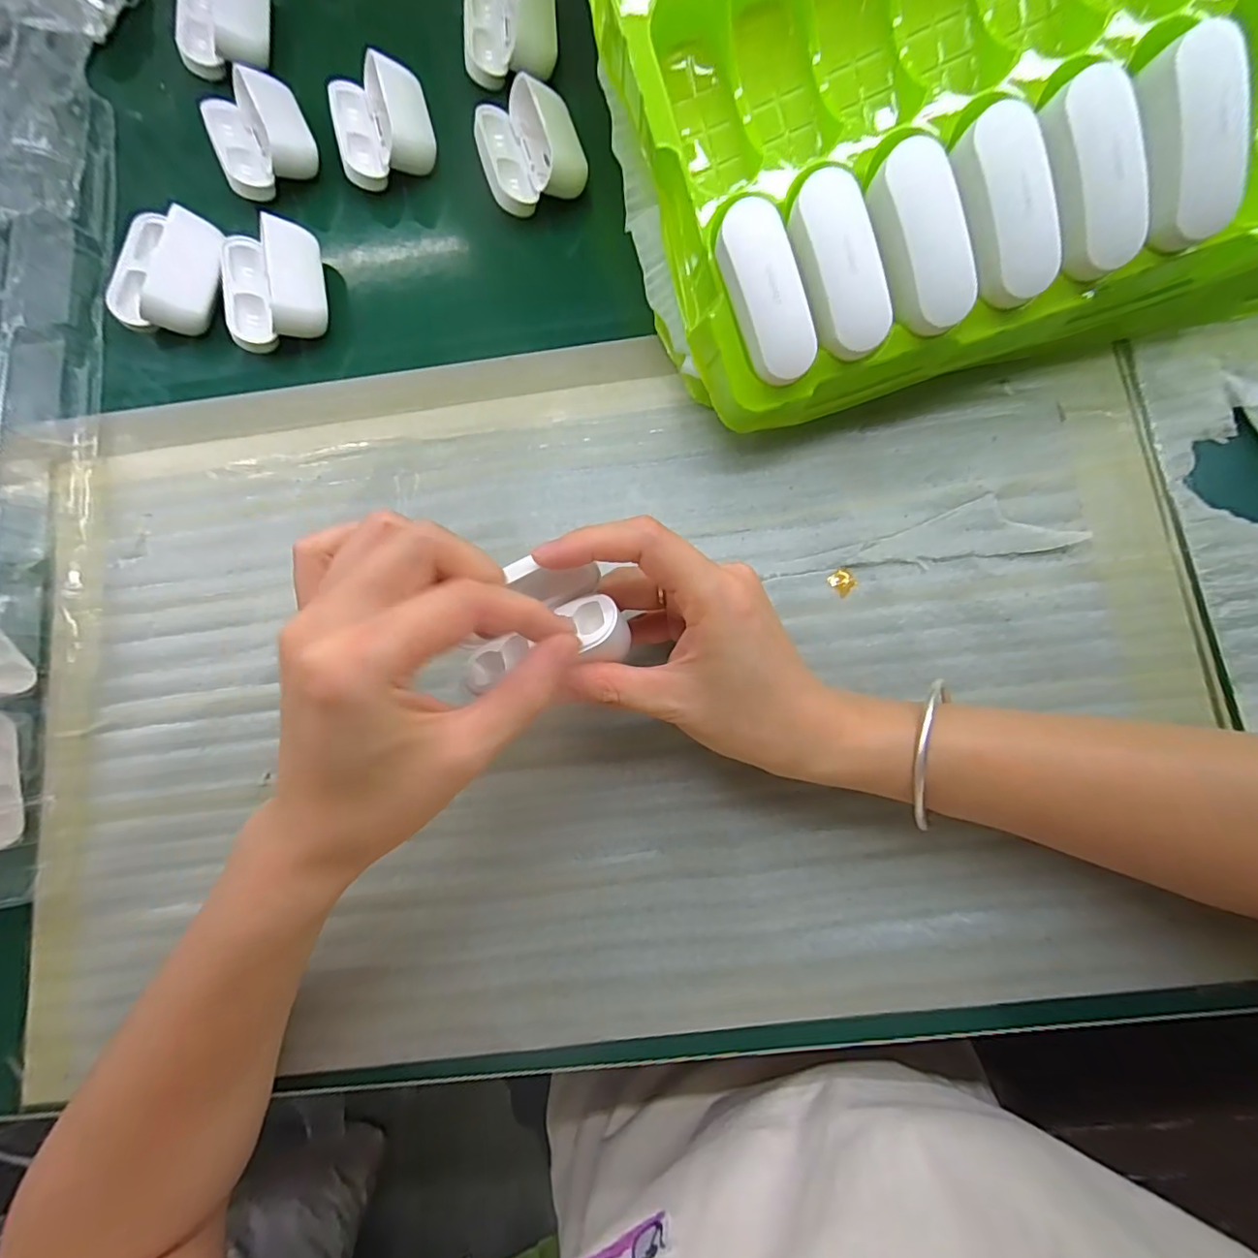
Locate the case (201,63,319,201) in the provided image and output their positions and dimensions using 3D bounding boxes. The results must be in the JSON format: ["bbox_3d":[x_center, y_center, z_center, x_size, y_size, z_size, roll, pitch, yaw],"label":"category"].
[{"bbox_3d":[-0.212,-0.284,0.316,0.052,0.034,0.063,-24,81,-1],"label":"case"}]

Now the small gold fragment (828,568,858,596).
[{"bbox_3d":[0.102,-0.023,0.260,0.010,0.004,0.011,-43,81,-4],"label":"small gold fragment"}]

